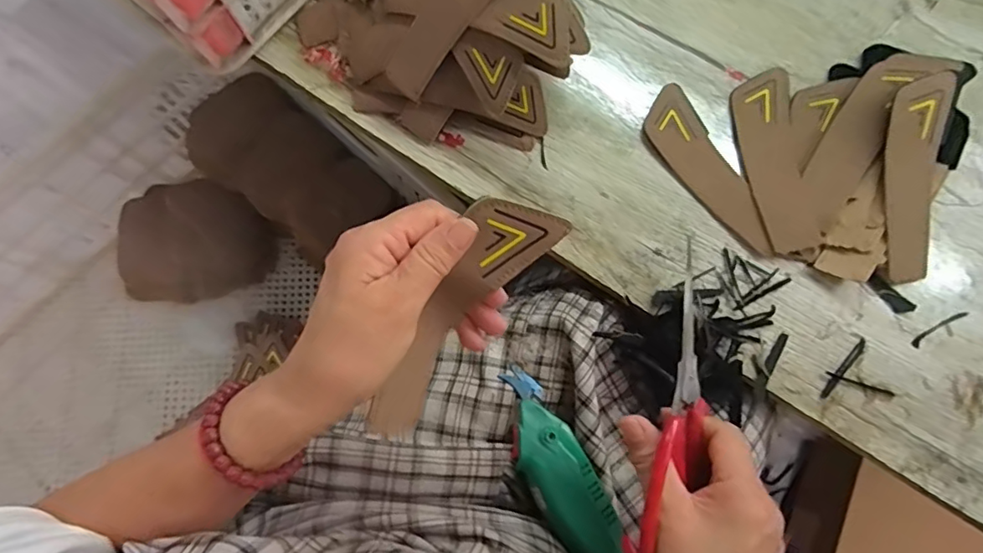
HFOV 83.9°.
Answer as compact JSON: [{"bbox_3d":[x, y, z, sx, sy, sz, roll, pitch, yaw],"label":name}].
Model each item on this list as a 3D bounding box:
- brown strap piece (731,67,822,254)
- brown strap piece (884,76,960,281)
[{"bbox_3d":[0.229,-0.094,0.441,0.047,0.009,0.153,-7,77,-1],"label":"brown strap piece"},{"bbox_3d":[0.320,-0.074,0.415,0.041,0.012,0.155,6,92,2],"label":"brown strap piece"}]

